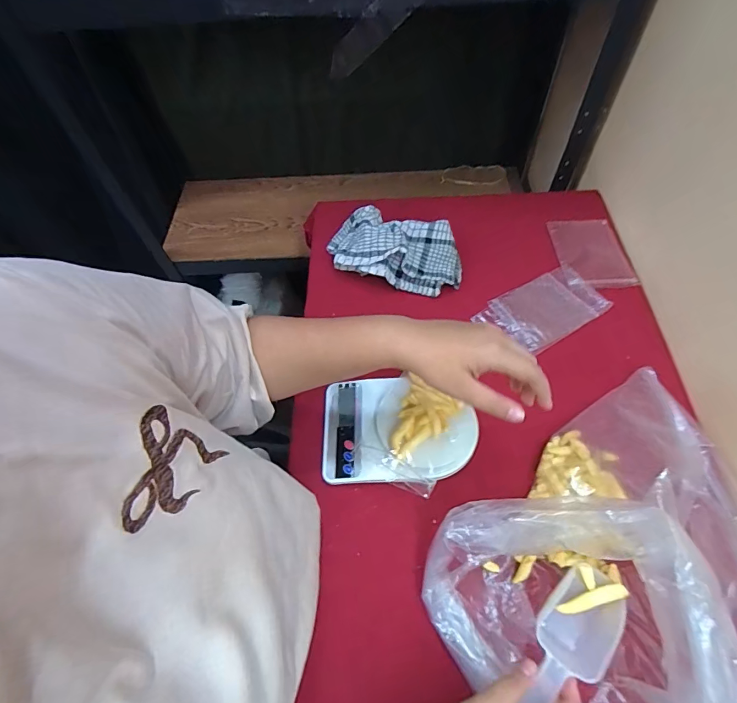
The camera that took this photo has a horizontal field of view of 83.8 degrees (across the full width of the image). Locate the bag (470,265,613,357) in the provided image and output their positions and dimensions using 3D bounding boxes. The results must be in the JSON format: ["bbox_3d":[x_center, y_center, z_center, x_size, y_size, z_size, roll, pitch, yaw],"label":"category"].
[{"bbox_3d":[0.253,-0.059,0.596,0.170,0.007,0.102,-27,61,-11],"label":"bag"}]

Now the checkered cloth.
[{"bbox_3d":[0.044,-0.157,0.633,0.198,0.053,0.119,15,62,13],"label":"checkered cloth"}]

